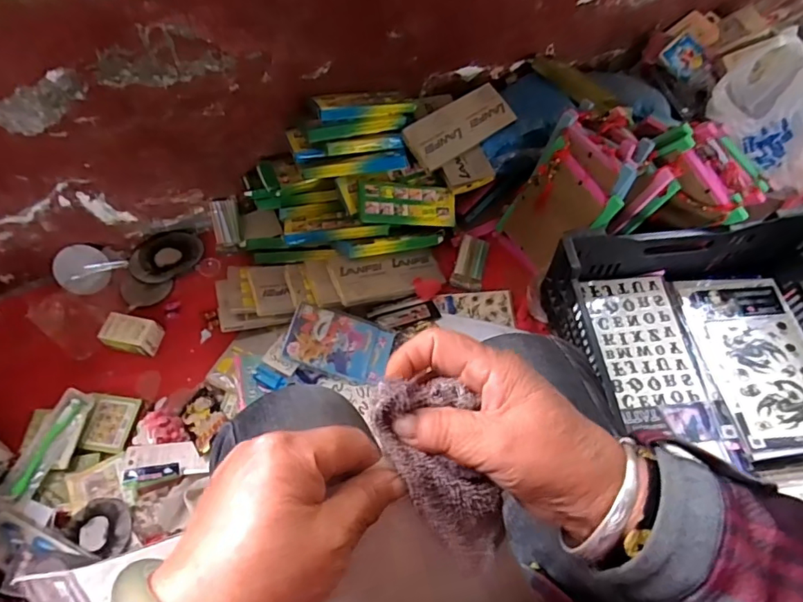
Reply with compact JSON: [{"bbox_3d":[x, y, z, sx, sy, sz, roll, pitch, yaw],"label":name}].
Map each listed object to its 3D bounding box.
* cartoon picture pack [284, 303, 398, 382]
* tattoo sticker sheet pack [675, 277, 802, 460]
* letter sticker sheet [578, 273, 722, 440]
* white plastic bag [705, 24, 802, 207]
[{"bbox_3d":[-0.097,0.071,0.837,0.168,0.016,0.100,17,71,-15],"label":"cartoon picture pack"},{"bbox_3d":[0.563,0.087,0.797,0.166,0.026,0.287,-7,61,-1],"label":"tattoo sticker sheet pack"},{"bbox_3d":[0.383,0.080,0.806,0.141,0.012,0.271,-5,61,0],"label":"letter sticker sheet"},{"bbox_3d":[0.704,-0.327,0.912,0.263,0.300,0.128,12,62,9],"label":"white plastic bag"}]

